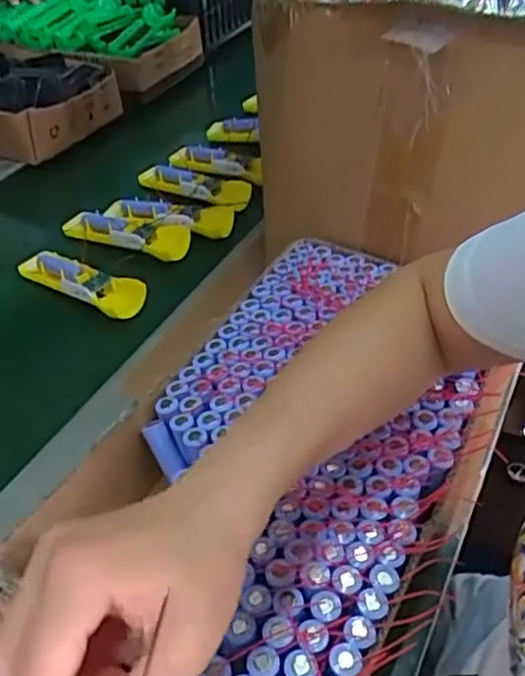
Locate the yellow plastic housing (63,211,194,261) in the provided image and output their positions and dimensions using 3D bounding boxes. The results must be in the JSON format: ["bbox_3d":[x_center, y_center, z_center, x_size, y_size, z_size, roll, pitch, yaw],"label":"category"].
[{"bbox_3d":[-0.167,-0.125,0.803,0.156,0.031,0.056,11,44,14],"label":"yellow plastic housing"}]

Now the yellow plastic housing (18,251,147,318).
[{"bbox_3d":[-0.199,-0.065,0.737,0.159,0.031,0.045,24,49,26],"label":"yellow plastic housing"}]

